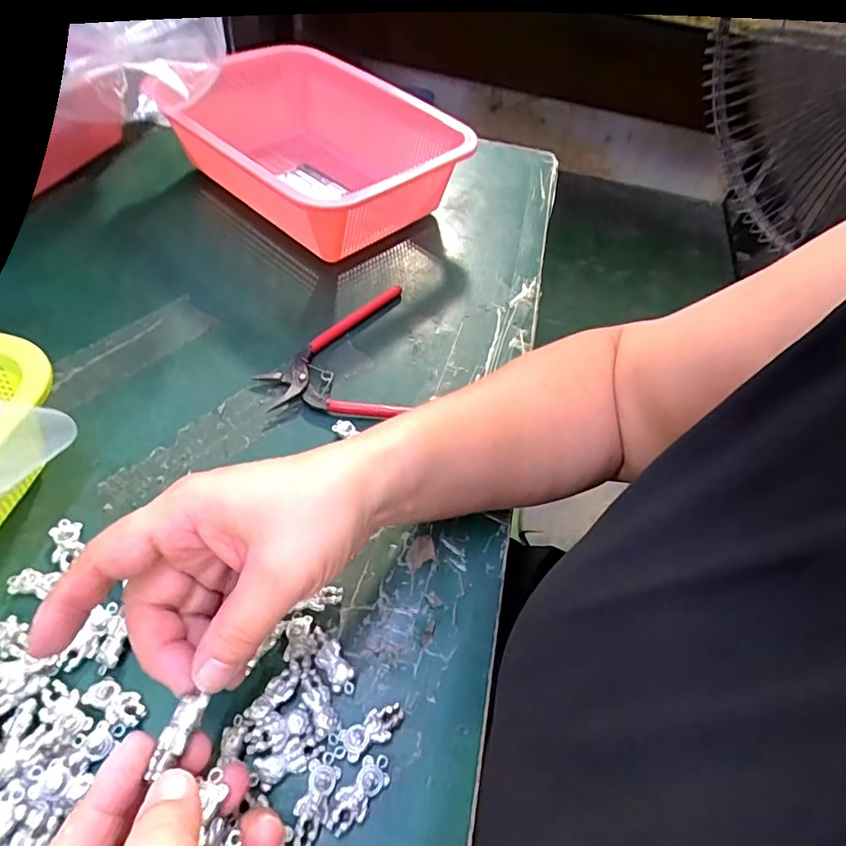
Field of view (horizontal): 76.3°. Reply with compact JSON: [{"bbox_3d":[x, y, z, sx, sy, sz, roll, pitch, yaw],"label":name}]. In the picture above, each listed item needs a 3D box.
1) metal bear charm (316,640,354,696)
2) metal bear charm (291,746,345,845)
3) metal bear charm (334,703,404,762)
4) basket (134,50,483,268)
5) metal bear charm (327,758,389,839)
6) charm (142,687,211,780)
[{"bbox_3d":[-0.042,0.120,0.262,0.013,0.010,0.026,-27,60,-24],"label":"metal bear charm"},{"bbox_3d":[-0.045,0.159,0.231,0.014,0.004,0.036,15,53,5],"label":"metal bear charm"},{"bbox_3d":[-0.025,0.142,0.248,0.033,0.007,0.014,-23,58,-22],"label":"metal bear charm"},{"bbox_3d":[-0.111,-0.255,0.505,0.269,0.082,0.193,39,58,22],"label":"basket"},{"bbox_3d":[-0.027,0.161,0.233,0.014,0.006,0.033,34,57,19],"label":"metal bear charm"},{"bbox_3d":[-0.088,0.112,0.194,0.011,0.004,0.029,16,41,6],"label":"charm"}]

